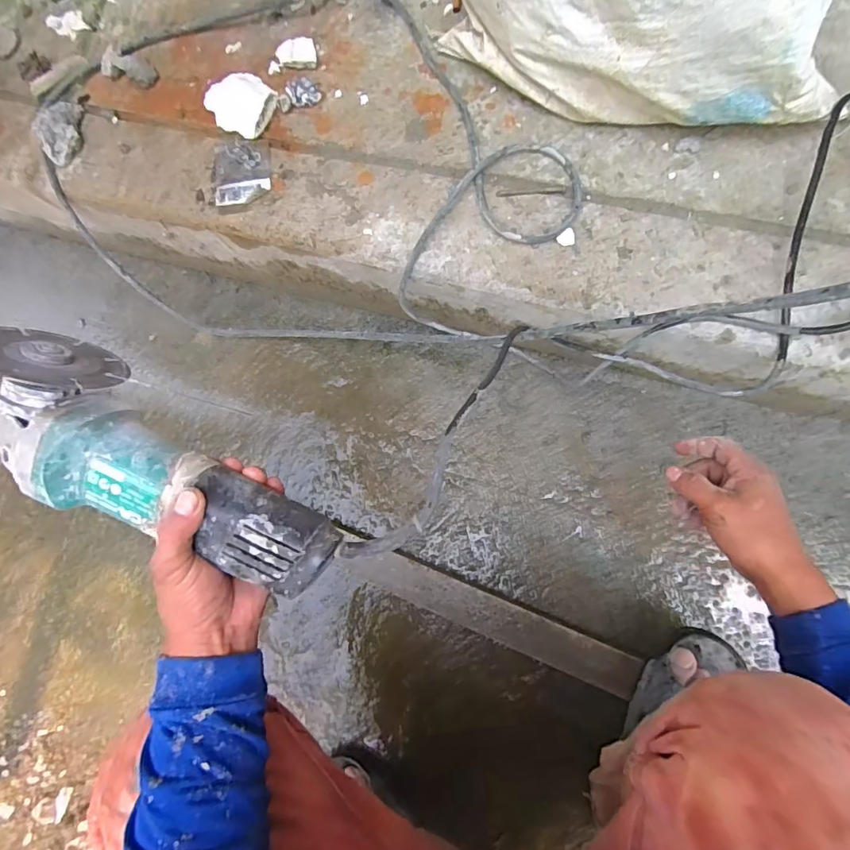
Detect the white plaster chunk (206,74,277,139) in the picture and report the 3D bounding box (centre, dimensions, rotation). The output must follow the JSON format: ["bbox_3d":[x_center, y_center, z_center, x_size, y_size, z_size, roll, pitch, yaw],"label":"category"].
[{"bbox_3d":[-0.224,-0.393,0.590,0.083,0.021,0.069,36,90,11],"label":"white plaster chunk"}]

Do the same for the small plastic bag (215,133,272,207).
[{"bbox_3d":[-0.222,-0.314,0.592,0.072,0.007,0.094,-3,83,9],"label":"small plastic bag"}]

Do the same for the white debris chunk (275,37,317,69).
[{"bbox_3d":[-0.157,-0.455,0.595,0.048,0.012,0.033,1,84,9],"label":"white debris chunk"}]

